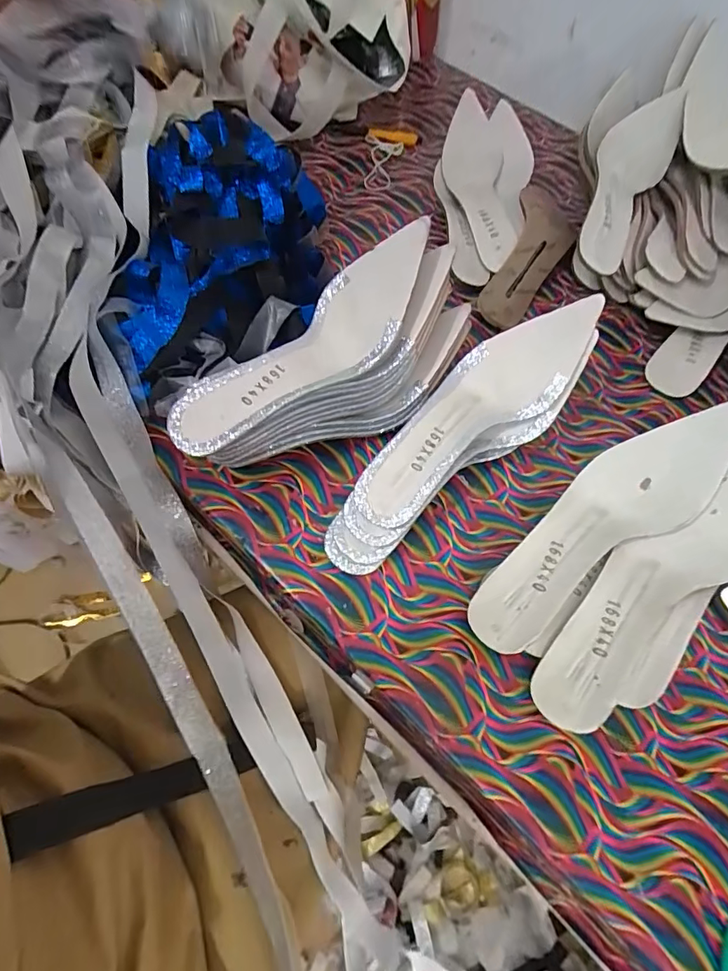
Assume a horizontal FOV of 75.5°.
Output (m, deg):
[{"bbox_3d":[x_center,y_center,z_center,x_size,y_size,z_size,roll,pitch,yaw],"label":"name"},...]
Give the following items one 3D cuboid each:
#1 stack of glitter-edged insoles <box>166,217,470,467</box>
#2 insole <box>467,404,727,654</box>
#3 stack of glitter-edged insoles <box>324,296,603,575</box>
[{"bbox_3d":[-0.027,-0.096,0.391,0.263,0.105,0.106,-40,72,-19],"label":"stack of glitter-edged insoles"},{"bbox_3d":[0.181,0.027,0.356,0.253,0.044,0.076,-39,71,-3],"label":"insole"},{"bbox_3d":[0.079,-0.045,0.401,0.297,0.060,0.088,-43,73,-6],"label":"stack of glitter-edged insoles"}]

